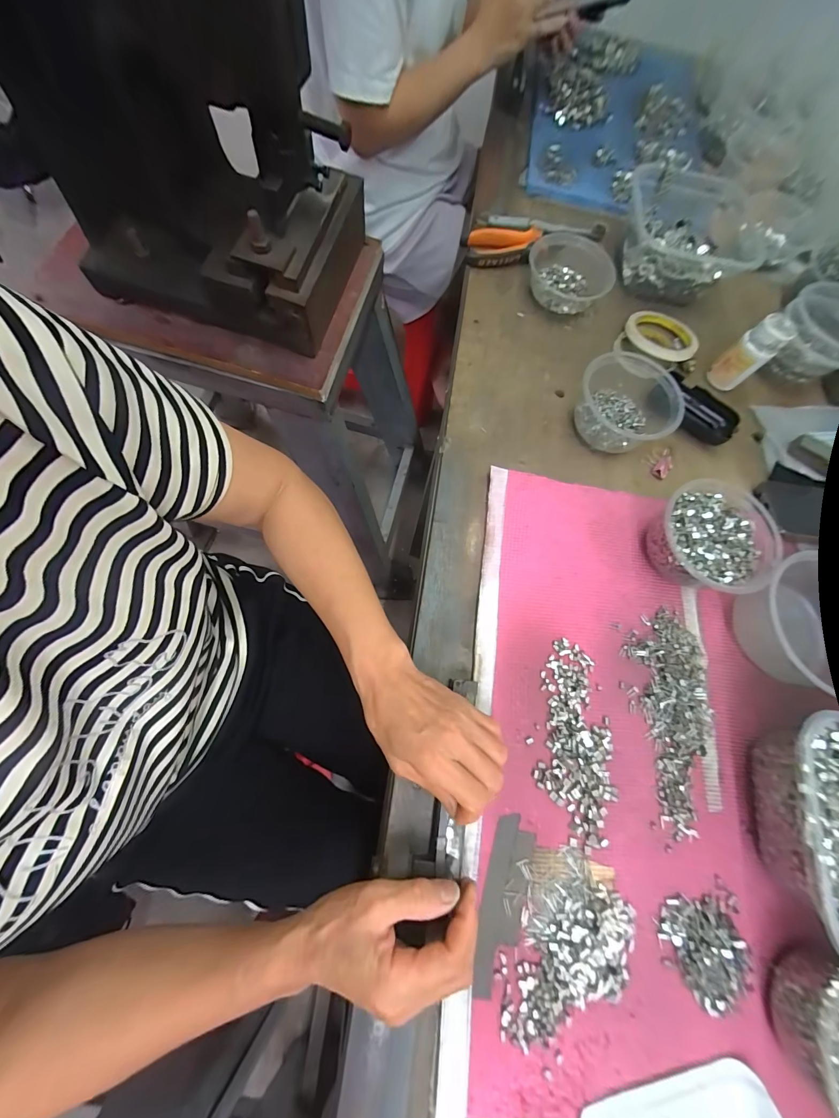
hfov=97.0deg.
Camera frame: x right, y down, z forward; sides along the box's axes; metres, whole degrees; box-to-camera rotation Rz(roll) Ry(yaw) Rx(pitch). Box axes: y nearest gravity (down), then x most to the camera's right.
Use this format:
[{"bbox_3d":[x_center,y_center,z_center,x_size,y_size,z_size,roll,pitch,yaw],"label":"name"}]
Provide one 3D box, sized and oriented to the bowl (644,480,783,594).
[{"bbox_3d":[0.300,-0.020,0.388,0.113,0.058,0.108,2,73,-6],"label":"bowl"}]

